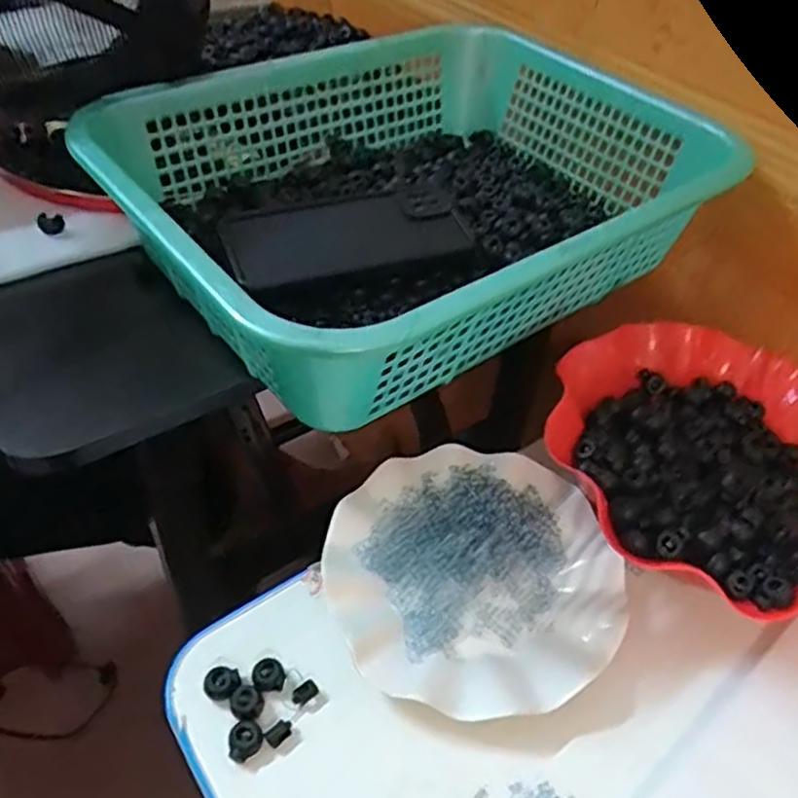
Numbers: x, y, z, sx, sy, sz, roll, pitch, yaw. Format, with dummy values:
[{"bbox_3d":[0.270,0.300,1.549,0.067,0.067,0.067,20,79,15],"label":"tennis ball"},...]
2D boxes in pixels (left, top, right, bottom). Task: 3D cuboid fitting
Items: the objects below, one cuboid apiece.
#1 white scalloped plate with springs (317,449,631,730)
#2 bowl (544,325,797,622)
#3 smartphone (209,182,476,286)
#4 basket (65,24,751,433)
[{"bbox_3d":[0.046,0.109,0.446,0.175,0.023,0.175,2,46,-2],"label":"white scalloped plate with springs"},{"bbox_3d":[0.211,0.041,0.482,0.212,0.050,0.219,2,46,-2],"label":"bowl"},{"bbox_3d":[-0.036,-0.114,0.486,0.164,0.015,0.078,-17,49,-20],"label":"smartphone"},{"bbox_3d":[0.017,-0.146,0.495,0.376,0.087,0.286,-28,54,-28],"label":"basket"}]

